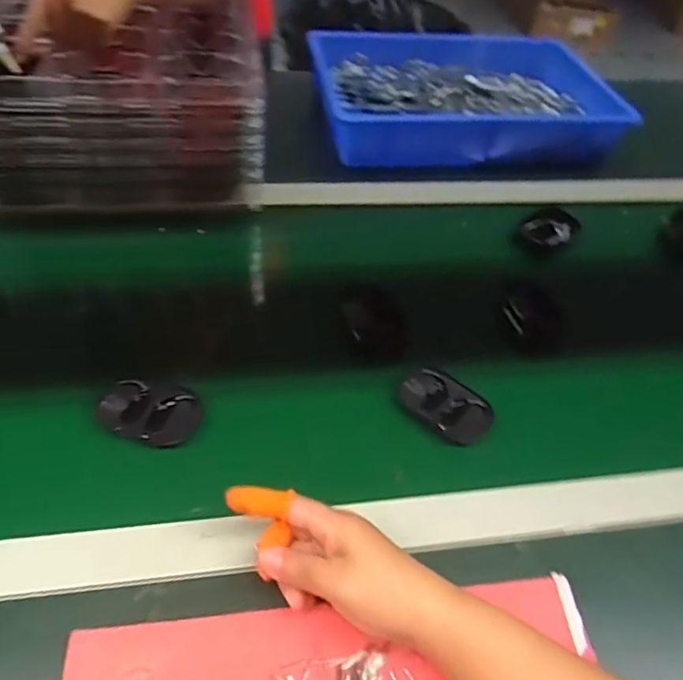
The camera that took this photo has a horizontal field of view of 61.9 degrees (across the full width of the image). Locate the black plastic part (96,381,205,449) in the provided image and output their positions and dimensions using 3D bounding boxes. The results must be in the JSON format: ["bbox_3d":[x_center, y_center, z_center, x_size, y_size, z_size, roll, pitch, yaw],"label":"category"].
[{"bbox_3d":[-0.164,0.063,0.486,0.080,0.018,0.052,15,49,5],"label":"black plastic part"}]

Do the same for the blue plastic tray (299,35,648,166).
[{"bbox_3d":[0.187,-0.368,0.856,0.440,0.081,0.271,-3,50,-11],"label":"blue plastic tray"}]

